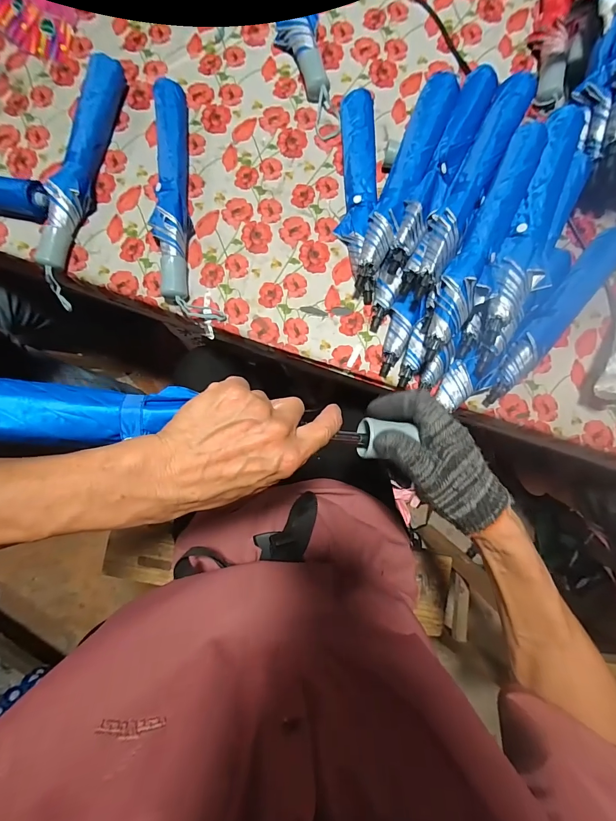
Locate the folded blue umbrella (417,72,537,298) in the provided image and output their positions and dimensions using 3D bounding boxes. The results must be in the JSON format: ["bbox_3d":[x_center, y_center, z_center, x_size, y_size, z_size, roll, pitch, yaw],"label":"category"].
[{"bbox_3d":[0.222,-0.313,0.488,0.052,0.044,0.312,27,85,2],"label":"folded blue umbrella"}]

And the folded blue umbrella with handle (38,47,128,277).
[{"bbox_3d":[-0.362,-0.394,0.568,0.055,0.049,0.360,10,84,2],"label":"folded blue umbrella with handle"}]

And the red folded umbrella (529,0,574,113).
[{"bbox_3d":[0.421,-0.686,0.598,0.059,0.041,0.362,7,84,2],"label":"red folded umbrella"}]

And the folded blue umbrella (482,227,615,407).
[{"bbox_3d":[0.377,-0.151,0.539,0.054,0.044,0.345,44,86,5],"label":"folded blue umbrella"}]

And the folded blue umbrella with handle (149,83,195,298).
[{"bbox_3d":[-0.216,-0.347,0.557,0.056,0.053,0.349,-5,84,1],"label":"folded blue umbrella with handle"}]

